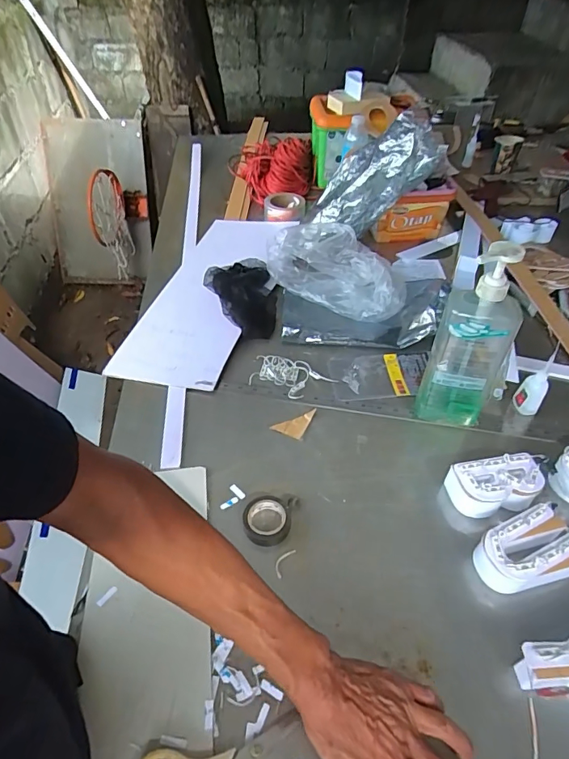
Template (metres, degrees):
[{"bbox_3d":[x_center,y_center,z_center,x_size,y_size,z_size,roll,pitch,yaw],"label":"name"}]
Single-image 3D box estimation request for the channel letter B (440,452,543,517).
[{"bbox_3d":[0.279,0.142,0.608,0.120,0.054,0.064,-4,45,-5],"label":"channel letter B"}]

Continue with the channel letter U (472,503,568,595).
[{"bbox_3d":[0.287,0.206,0.544,0.116,0.052,0.076,-14,47,-14],"label":"channel letter U"}]

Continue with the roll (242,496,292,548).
[{"bbox_3d":[-0.022,0.180,0.585,0.058,0.025,0.061,0,45,0],"label":"roll"}]

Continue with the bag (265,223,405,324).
[{"bbox_3d":[0.113,-0.220,0.908,0.274,0.105,0.211,26,50,21],"label":"bag"}]

